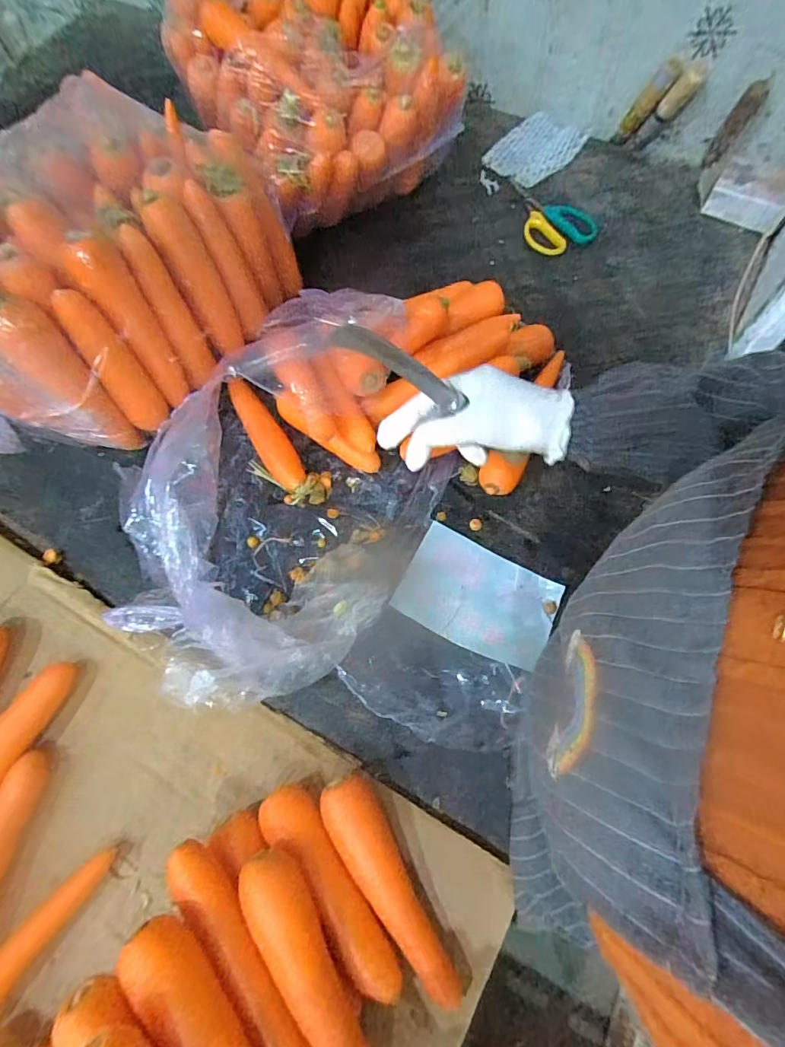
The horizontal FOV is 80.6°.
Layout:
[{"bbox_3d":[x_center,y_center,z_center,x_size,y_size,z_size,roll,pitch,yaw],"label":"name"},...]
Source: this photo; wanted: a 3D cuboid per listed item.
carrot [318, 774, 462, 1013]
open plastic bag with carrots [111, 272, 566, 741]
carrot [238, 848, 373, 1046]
[{"bbox_3d":[-0.005,0.271,0.345,0.041,0.041,0.157,-28,70,-8],"label":"carrot"},{"bbox_3d":[-0.029,-0.066,0.444,0.329,0.112,0.450,8,69,6],"label":"open plastic bag with carrots"},{"bbox_3d":[-0.050,0.302,0.300,0.040,0.034,0.171,-27,71,-8],"label":"carrot"}]

